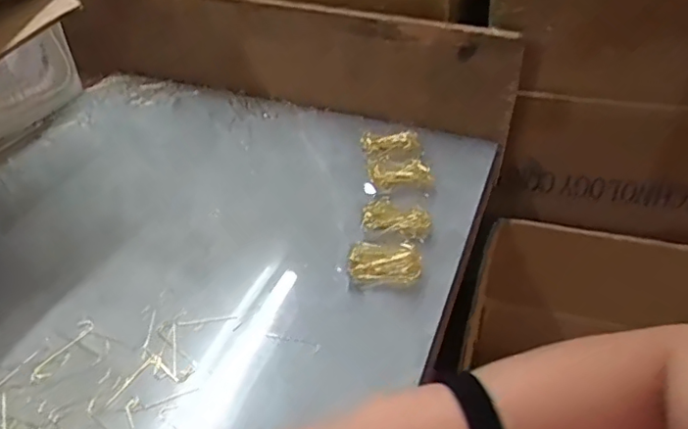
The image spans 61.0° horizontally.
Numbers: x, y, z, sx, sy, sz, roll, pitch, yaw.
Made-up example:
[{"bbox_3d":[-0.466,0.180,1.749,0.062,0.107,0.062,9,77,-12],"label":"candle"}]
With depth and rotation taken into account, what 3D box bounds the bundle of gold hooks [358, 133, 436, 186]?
[{"bbox_3d":[0.061,-0.067,0.698,0.067,0.023,0.097,-5,40,-3],"label":"bundle of gold hooks"}]

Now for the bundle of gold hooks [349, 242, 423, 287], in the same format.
[{"bbox_3d":[0.039,0.048,0.570,0.069,0.017,0.048,5,41,9],"label":"bundle of gold hooks"}]

